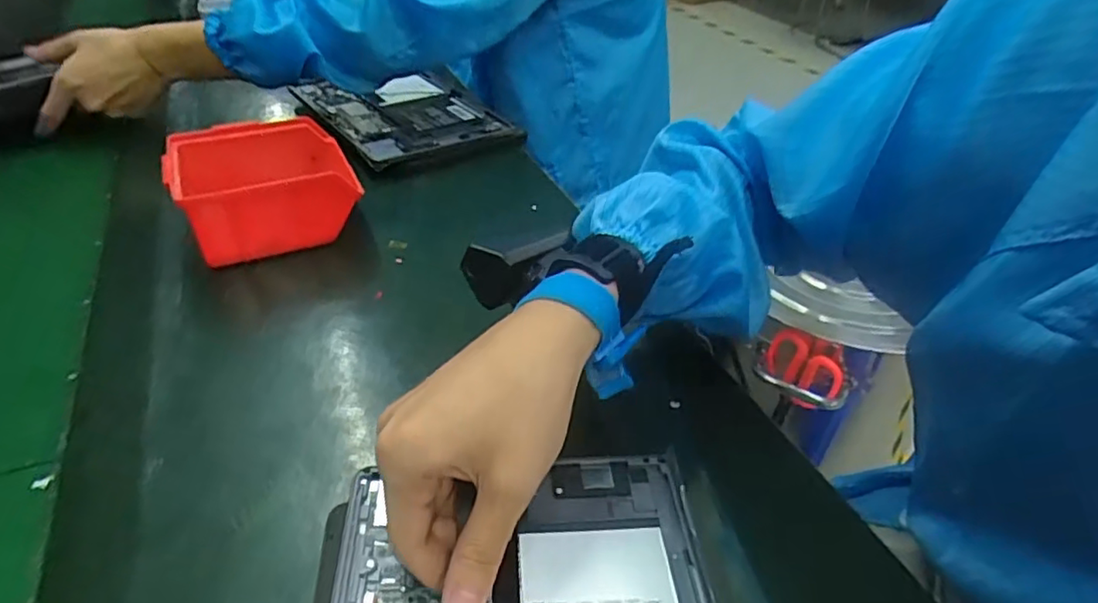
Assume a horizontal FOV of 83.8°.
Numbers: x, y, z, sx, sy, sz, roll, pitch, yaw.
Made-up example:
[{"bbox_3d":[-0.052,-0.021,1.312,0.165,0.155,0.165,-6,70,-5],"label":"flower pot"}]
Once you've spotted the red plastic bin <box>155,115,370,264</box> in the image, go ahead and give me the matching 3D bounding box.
[{"bbox_3d":[-0.240,-0.098,0.521,0.136,0.062,0.125,-16,43,-19],"label":"red plastic bin"}]

